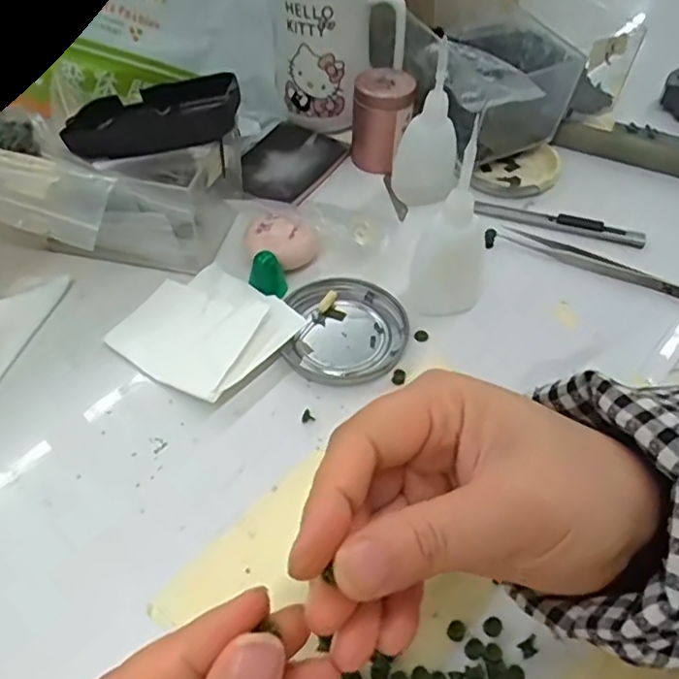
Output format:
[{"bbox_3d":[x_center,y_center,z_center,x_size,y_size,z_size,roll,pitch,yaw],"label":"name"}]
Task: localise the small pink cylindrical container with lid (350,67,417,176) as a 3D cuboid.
[{"bbox_3d":[0.032,-0.169,0.475,0.043,0.061,0.043,2,50,-2],"label":"small pink cylindrical container with lid"}]

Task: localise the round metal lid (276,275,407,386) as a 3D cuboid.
[{"bbox_3d":[0.005,-0.005,0.376,0.071,0.012,0.074,2,50,-2],"label":"round metal lid"}]

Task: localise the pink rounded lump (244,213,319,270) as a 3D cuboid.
[{"bbox_3d":[-0.039,-0.067,0.406,0.046,0.026,0.025,22,53,15],"label":"pink rounded lump"}]

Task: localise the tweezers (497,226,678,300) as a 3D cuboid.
[{"bbox_3d":[0.171,-0.053,0.419,0.127,0.009,0.014,27,54,18],"label":"tweezers"}]

